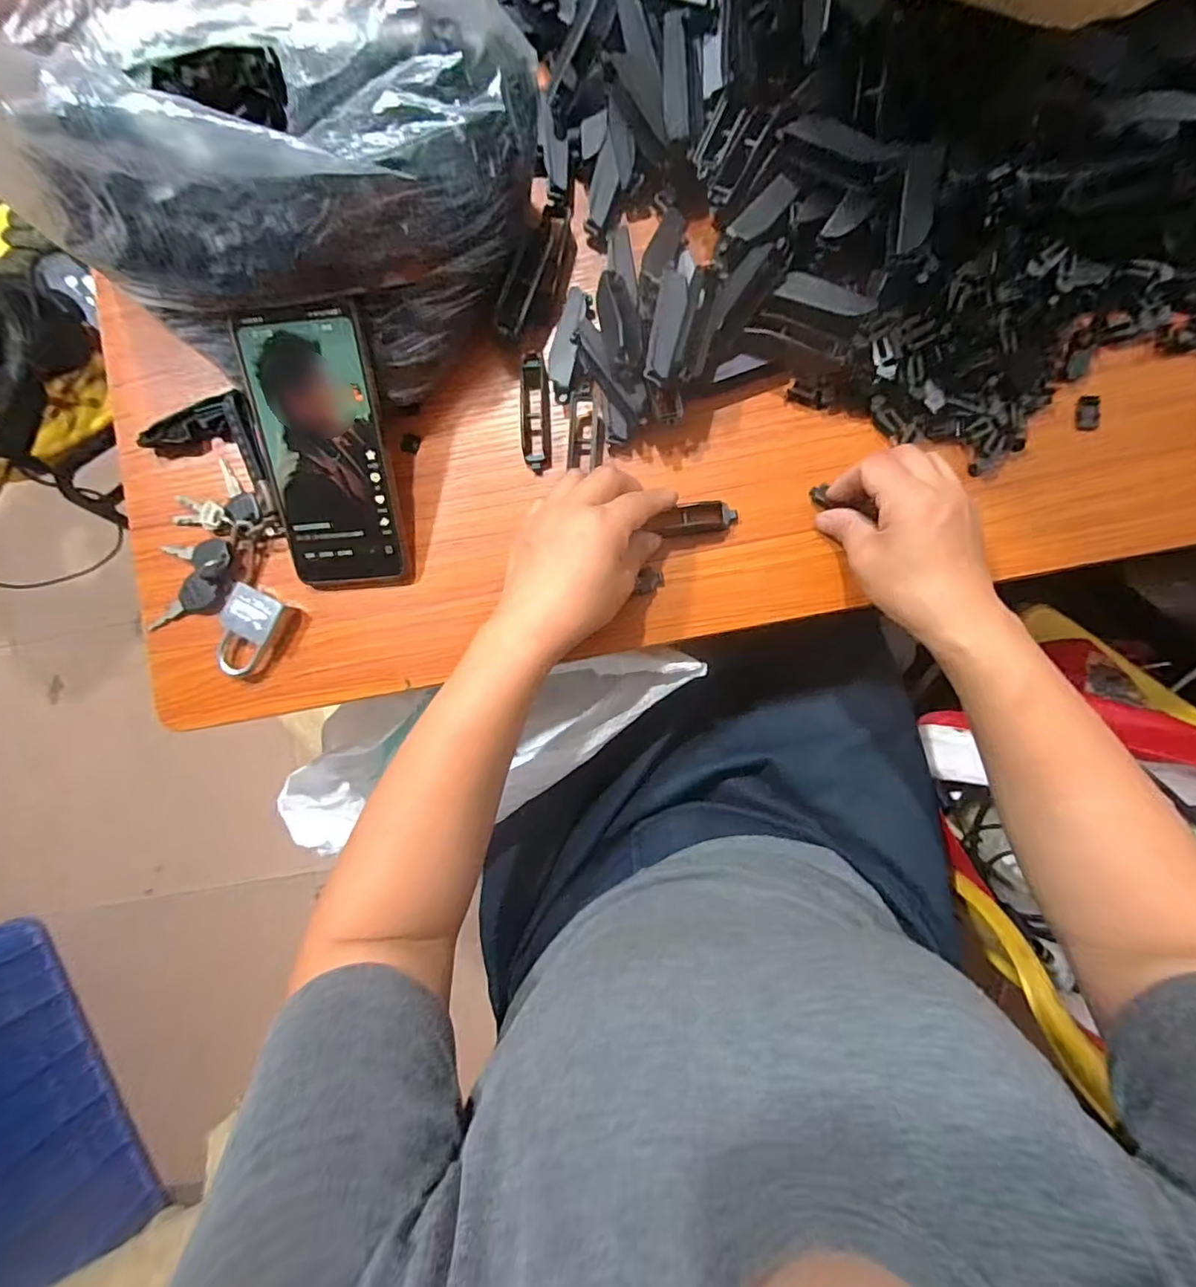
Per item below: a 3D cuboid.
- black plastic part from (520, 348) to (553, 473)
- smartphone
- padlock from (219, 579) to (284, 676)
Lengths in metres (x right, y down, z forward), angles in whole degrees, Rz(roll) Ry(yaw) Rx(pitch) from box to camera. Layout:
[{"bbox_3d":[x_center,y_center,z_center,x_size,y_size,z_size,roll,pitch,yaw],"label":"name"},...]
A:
[{"bbox_3d":[-0.042,-0.155,0.387,0.018,0.018,0.073,-1,88,4],"label":"black plastic part"},{"bbox_3d":[-0.172,-0.117,0.363,0.081,0.014,0.167,-6,109,4],"label":"smartphone"},{"bbox_3d":[-0.238,-0.008,0.388,0.036,0.019,0.059,28,90,4],"label":"padlock"}]

